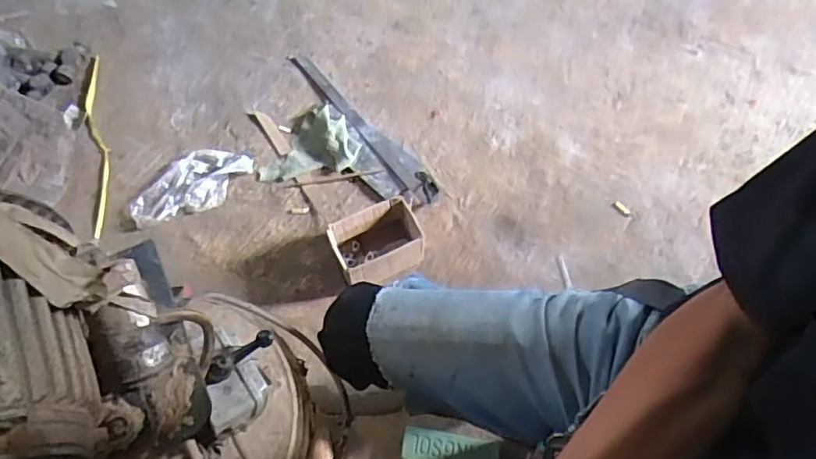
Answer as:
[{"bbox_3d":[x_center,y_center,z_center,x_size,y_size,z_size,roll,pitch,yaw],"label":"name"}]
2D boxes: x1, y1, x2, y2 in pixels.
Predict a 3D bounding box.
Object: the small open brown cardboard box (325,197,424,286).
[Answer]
[{"bbox_3d":[-0.049,0.028,1.067,0.169,0.098,0.117,-26,64,-15],"label":"small open brown cardboard box"}]

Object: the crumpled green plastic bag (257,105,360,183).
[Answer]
[{"bbox_3d":[-0.194,-0.172,1.205,0.160,0.035,0.204,22,62,11],"label":"crumpled green plastic bag"}]

